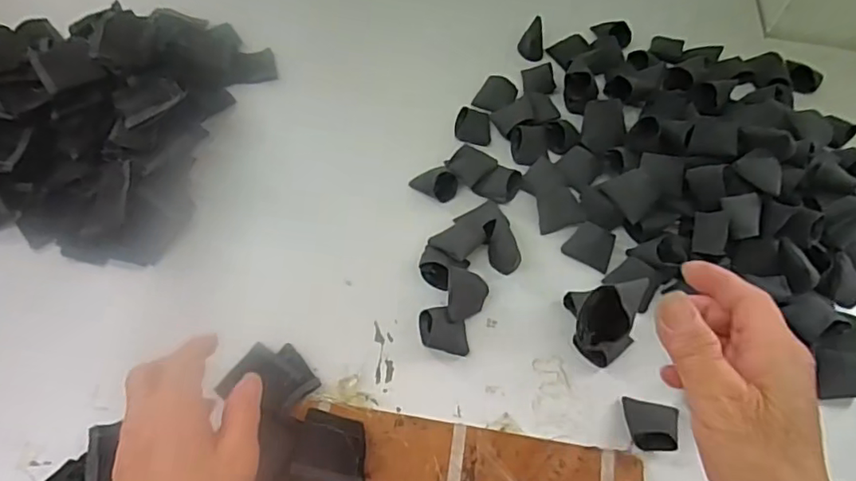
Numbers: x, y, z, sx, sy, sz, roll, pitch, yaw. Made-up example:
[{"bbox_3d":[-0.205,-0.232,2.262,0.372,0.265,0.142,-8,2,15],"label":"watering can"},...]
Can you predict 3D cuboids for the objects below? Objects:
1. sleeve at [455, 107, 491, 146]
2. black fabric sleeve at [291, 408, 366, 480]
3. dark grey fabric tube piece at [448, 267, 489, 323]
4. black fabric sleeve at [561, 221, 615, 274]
[{"bbox_3d":[0.046,-0.116,0.571,0.036,0.014,0.039,3,60,0],"label":"sleeve"},{"bbox_3d":[-0.066,0.149,0.400,0.051,0.010,0.045,13,60,5],"label":"black fabric sleeve"},{"bbox_3d":[0.033,0.049,0.464,0.035,0.031,0.041,1,60,-1],"label":"dark grey fabric tube piece"},{"bbox_3d":[0.146,0.003,0.500,0.041,0.016,0.035,27,62,13],"label":"black fabric sleeve"}]

